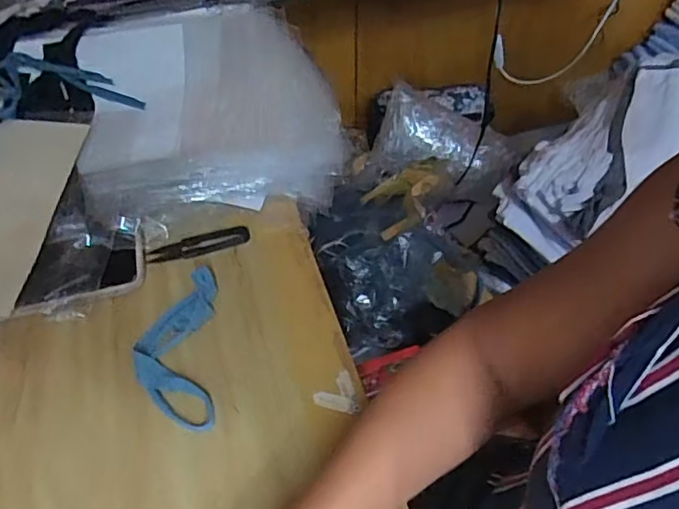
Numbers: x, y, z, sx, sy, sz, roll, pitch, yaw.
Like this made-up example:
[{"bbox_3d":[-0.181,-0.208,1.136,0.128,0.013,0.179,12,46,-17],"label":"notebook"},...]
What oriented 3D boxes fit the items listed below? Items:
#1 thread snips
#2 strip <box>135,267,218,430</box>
[{"bbox_3d":[-0.137,-0.010,0.550,0.096,0.009,0.019,-13,53,-9],"label":"thread snips"},{"bbox_3d":[-0.138,0.078,0.471,0.065,0.025,0.138,-5,53,-2],"label":"strip"}]

